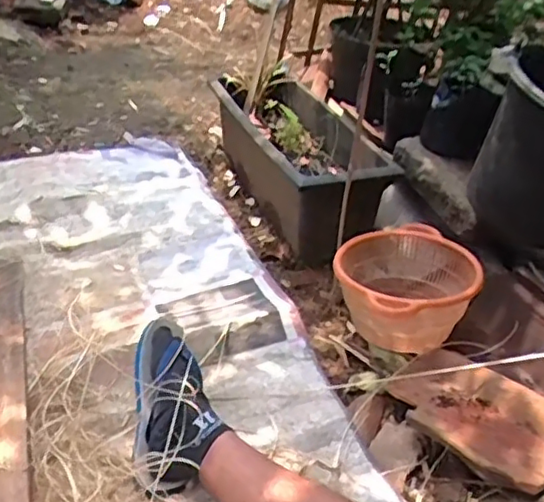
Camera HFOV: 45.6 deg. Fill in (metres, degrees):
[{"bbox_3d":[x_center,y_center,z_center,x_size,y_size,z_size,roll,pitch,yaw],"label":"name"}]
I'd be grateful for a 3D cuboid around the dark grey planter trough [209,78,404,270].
[{"bbox_3d":[0.070,-0.198,1.519,0.251,0.231,0.590,-14,33,-21],"label":"dark grey planter trough"}]

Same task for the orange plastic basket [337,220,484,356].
[{"bbox_3d":[0.244,0.065,1.190,0.250,0.131,0.268,7,32,12],"label":"orange plastic basket"}]

